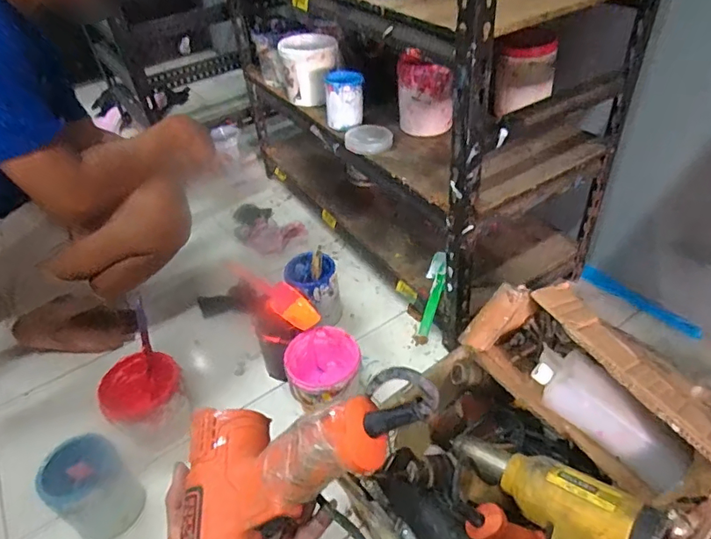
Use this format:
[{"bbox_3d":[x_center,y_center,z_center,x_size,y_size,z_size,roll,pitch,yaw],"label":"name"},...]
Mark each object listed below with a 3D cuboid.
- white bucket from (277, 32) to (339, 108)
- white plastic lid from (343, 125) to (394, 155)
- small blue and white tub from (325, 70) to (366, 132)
[{"bbox_3d":[-0.095,-0.441,1.089,0.117,0.116,0.124,-7,41,-1],"label":"white bucket"},{"bbox_3d":[0.026,-0.253,0.956,0.090,0.021,0.088,-3,41,3],"label":"white plastic lid"},{"bbox_3d":[-0.021,-0.342,0.998,0.073,0.096,0.070,-3,41,3],"label":"small blue and white tub"}]

